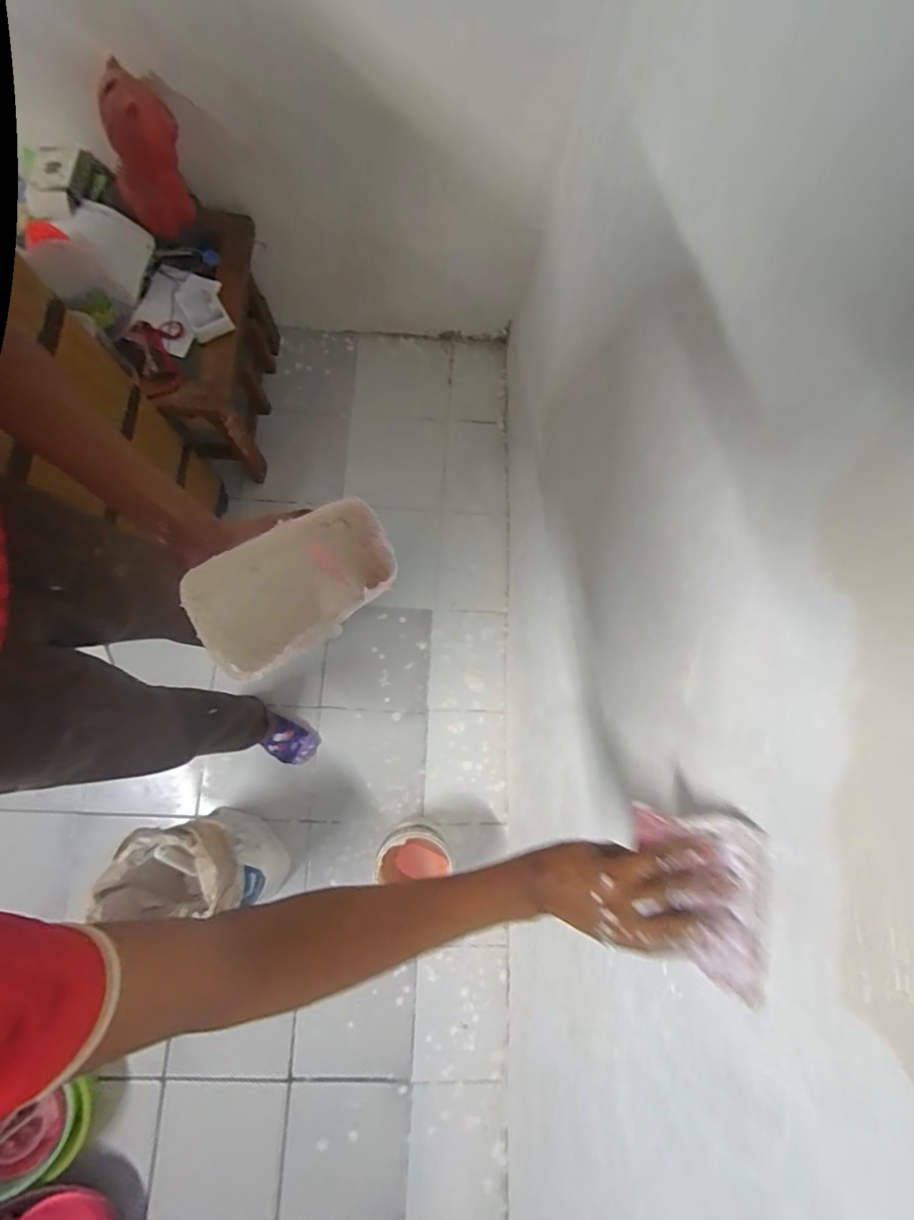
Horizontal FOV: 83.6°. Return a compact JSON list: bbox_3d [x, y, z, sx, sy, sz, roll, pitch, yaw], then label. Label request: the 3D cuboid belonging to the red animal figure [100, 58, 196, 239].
[{"bbox_3d":[-0.610,-0.886,1.003,0.108,0.265,0.100,25,57,5],"label":"red animal figure"}]

